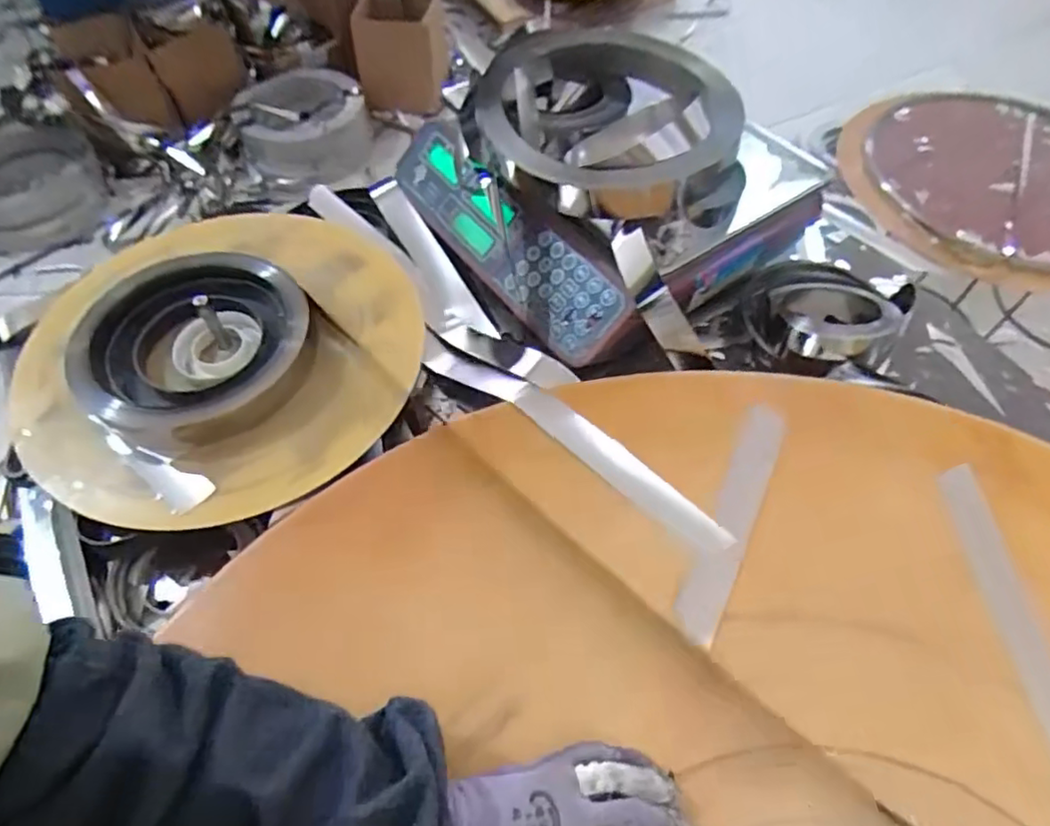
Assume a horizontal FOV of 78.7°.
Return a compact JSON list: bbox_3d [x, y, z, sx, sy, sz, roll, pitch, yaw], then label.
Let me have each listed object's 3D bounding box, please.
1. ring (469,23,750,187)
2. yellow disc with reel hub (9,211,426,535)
[{"bbox_3d":[0.075,-0.288,0.593,0.233,0.049,0.243,0,57,0],"label":"ring"},{"bbox_3d":[-0.256,-0.065,0.550,0.318,0.060,0.329,0,57,0],"label":"yellow disc with reel hub"}]

